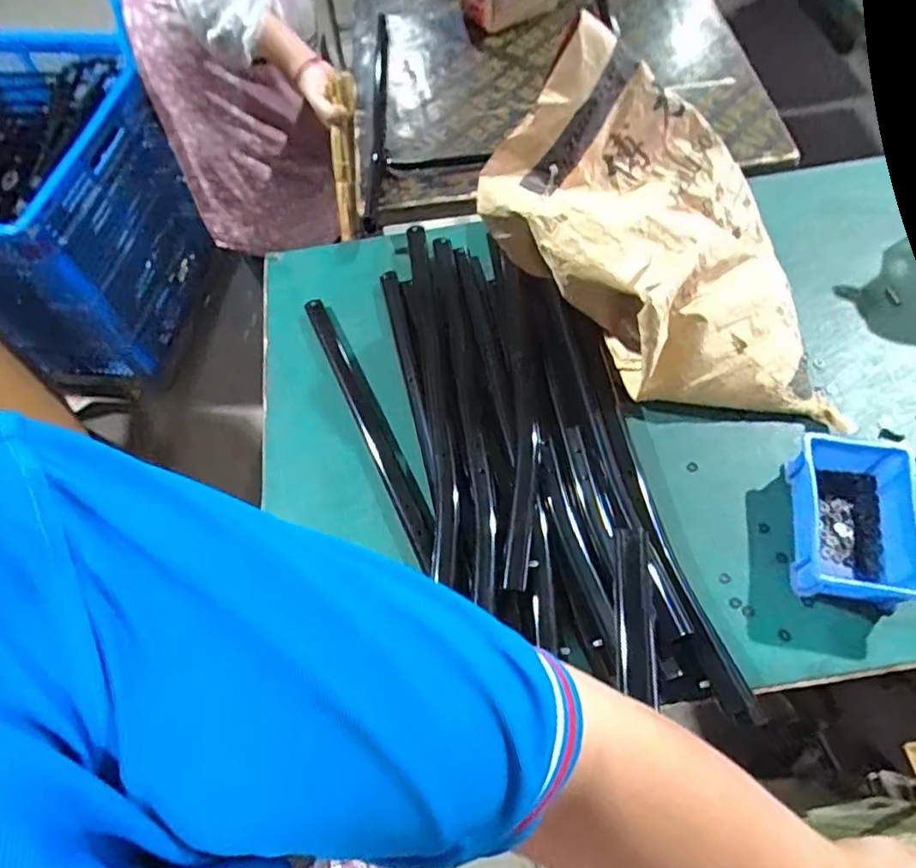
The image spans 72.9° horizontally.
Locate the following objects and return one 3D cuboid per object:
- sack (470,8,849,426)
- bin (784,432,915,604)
[{"bbox_3d":[0.204,-0.171,0.597,0.352,0.255,0.224,0,61,2],"label":"sack"},{"bbox_3d":[0.367,0.078,0.573,0.100,0.047,0.147,9,61,7],"label":"bin"}]

